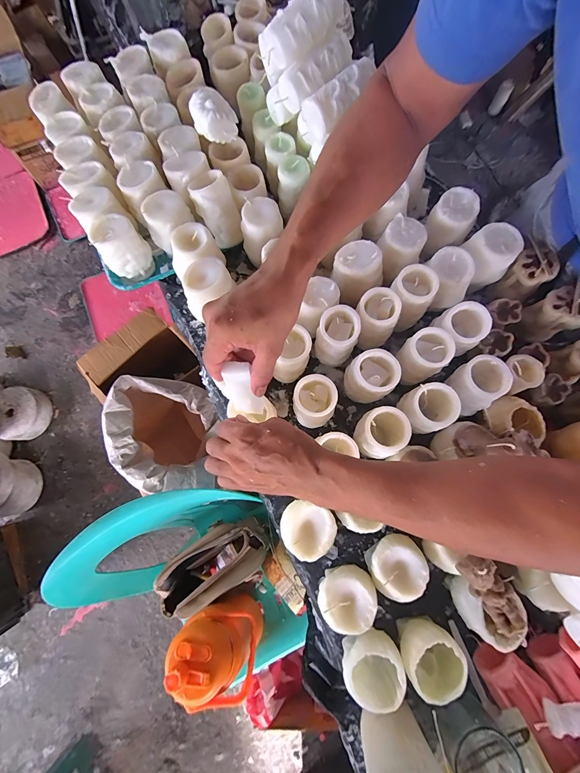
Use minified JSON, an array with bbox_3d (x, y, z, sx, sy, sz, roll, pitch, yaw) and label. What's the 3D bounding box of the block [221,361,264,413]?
[{"bbox_3d":[-0.058,0.003,0.366,0.039,0.085,0.020,-10,52,-3],"label":"block"}]

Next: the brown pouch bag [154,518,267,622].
[{"bbox_3d":[-0.180,0.398,0.676,0.260,0.088,0.118,-31,78,-5],"label":"brown pouch bag"}]

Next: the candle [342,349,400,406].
[{"bbox_3d":[0.118,-0.013,0.460,0.063,0.099,0.069,-41,79,-7],"label":"candle"}]

